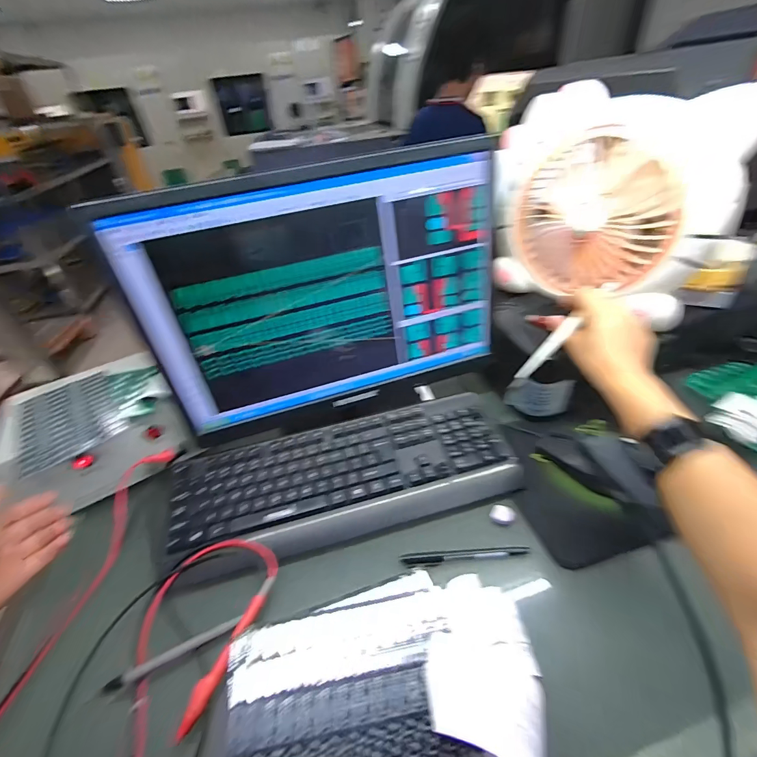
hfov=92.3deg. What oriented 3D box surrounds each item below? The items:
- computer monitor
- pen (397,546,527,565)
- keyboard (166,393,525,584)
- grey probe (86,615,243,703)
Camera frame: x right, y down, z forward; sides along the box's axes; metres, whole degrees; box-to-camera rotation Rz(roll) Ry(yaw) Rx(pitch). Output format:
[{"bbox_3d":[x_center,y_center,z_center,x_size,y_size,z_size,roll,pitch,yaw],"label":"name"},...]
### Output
[{"bbox_3d":[-0.053,-0.087,0.449,0.430,0.288,0.062,-16,40,-12],"label":"computer monitor"},{"bbox_3d":[0.093,0.190,0.392,0.134,0.008,0.016,-6,39,1],"label":"pen"},{"bbox_3d":[-0.038,0.121,0.465,0.424,0.032,0.157,-11,39,-6],"label":"keyboard"},{"bbox_3d":[-0.193,0.260,0.344,0.120,0.008,0.009,-14,38,-30],"label":"grey probe"}]

